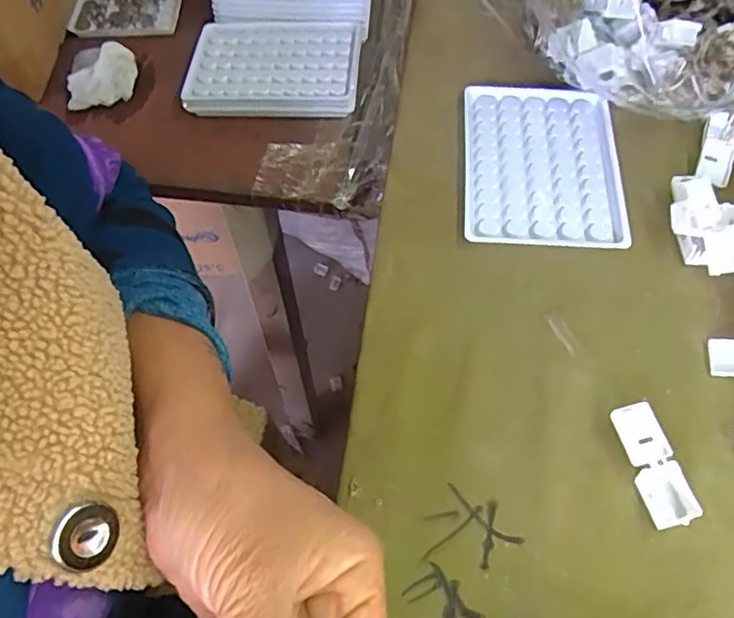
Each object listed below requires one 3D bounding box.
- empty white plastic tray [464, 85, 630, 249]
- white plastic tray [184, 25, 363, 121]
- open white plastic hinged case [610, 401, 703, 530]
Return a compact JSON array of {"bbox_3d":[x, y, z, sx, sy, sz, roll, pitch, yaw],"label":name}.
[{"bbox_3d":[0.108,-0.091,0.390,0.093,0.012,0.120,3,60,4],"label":"empty white plastic tray"},{"bbox_3d":[-0.073,-0.188,0.492,0.131,0.015,0.091,2,60,3],"label":"white plastic tray"},{"bbox_3d":[0.133,0.072,0.291,0.019,0.012,0.054,-13,58,-4],"label":"open white plastic hinged case"}]

